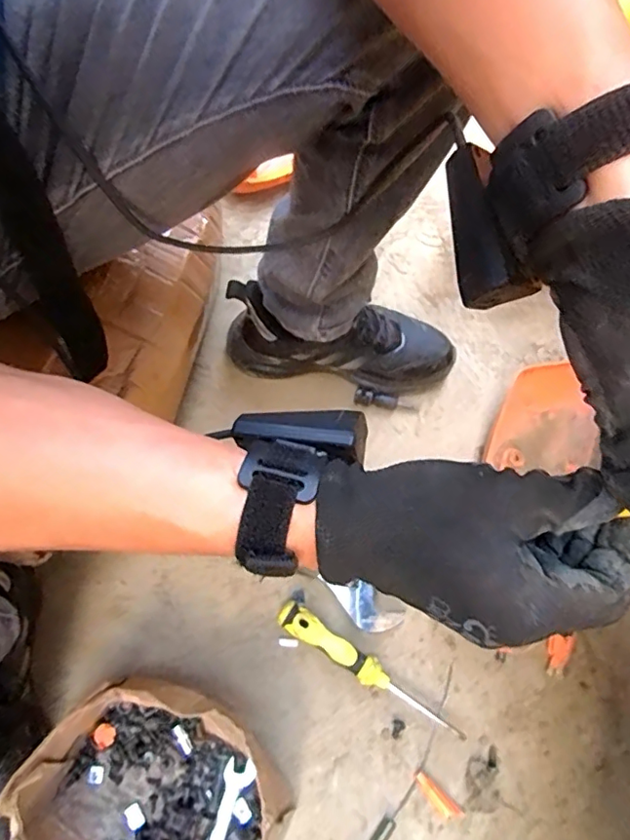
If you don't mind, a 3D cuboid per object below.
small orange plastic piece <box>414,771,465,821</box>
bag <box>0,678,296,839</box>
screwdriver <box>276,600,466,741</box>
[{"bbox_3d":[0.111,0.346,0.497,0.050,0.008,0.016,39,72,15],"label":"small orange plastic piece"},{"bbox_3d":[-0.131,0.327,0.452,0.190,0.097,0.201,-42,73,-17],"label":"bag"},{"bbox_3d":[0.052,0.244,0.527,0.202,0.032,0.026,31,70,12],"label":"screwdriver"}]

